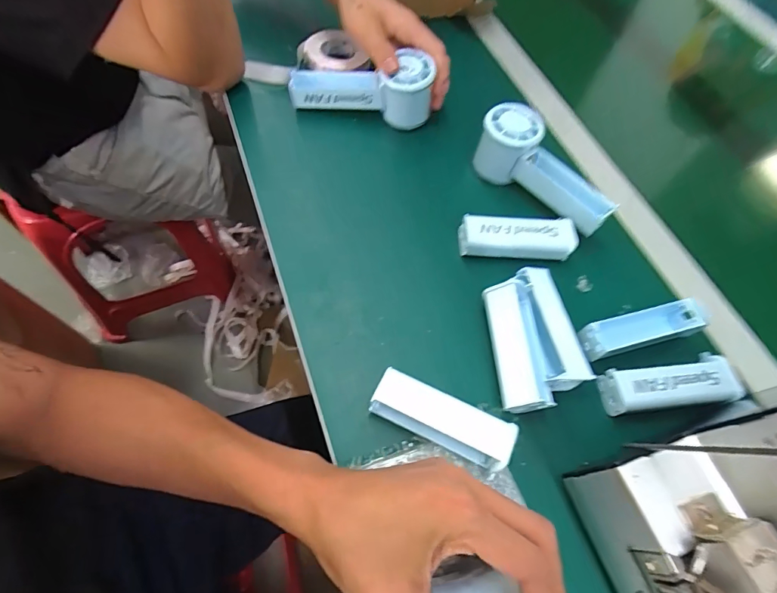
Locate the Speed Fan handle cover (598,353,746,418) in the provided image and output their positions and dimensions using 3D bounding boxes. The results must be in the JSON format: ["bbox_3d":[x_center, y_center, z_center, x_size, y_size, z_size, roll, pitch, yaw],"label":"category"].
[{"bbox_3d":[0.226,0.074,0.343,0.105,0.027,0.037,-7,62,-10],"label":"Speed Fan handle cover"}]

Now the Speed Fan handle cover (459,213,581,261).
[{"bbox_3d":[0.120,-0.054,0.398,0.104,0.031,0.033,5,61,-3],"label":"Speed Fan handle cover"}]

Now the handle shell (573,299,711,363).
[{"bbox_3d":[0.215,0.029,0.361,0.106,0.027,0.025,-11,63,-12],"label":"handle shell"}]

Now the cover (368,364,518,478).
[{"bbox_3d":[0.038,0.091,0.311,0.100,0.032,0.033,25,62,8],"label":"cover"}]

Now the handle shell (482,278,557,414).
[{"bbox_3d":[0.103,0.041,0.343,0.034,0.035,0.101,-2,62,-7],"label":"handle shell"}]

